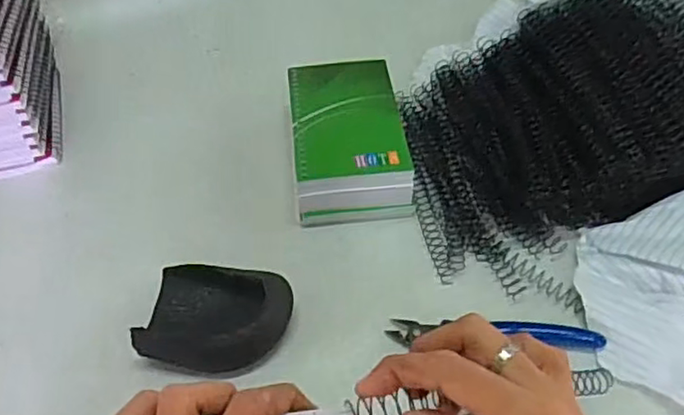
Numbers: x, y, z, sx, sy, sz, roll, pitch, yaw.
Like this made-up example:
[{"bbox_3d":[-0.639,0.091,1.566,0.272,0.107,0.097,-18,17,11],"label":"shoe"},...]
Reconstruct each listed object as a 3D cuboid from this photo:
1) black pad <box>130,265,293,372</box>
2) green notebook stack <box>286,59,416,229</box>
[{"bbox_3d":[-0.077,0.070,0.399,0.083,0.031,0.064,7,51,7],"label":"black pad"},{"bbox_3d":[0.003,-0.052,0.486,0.086,0.046,0.142,-5,50,-3],"label":"green notebook stack"}]

